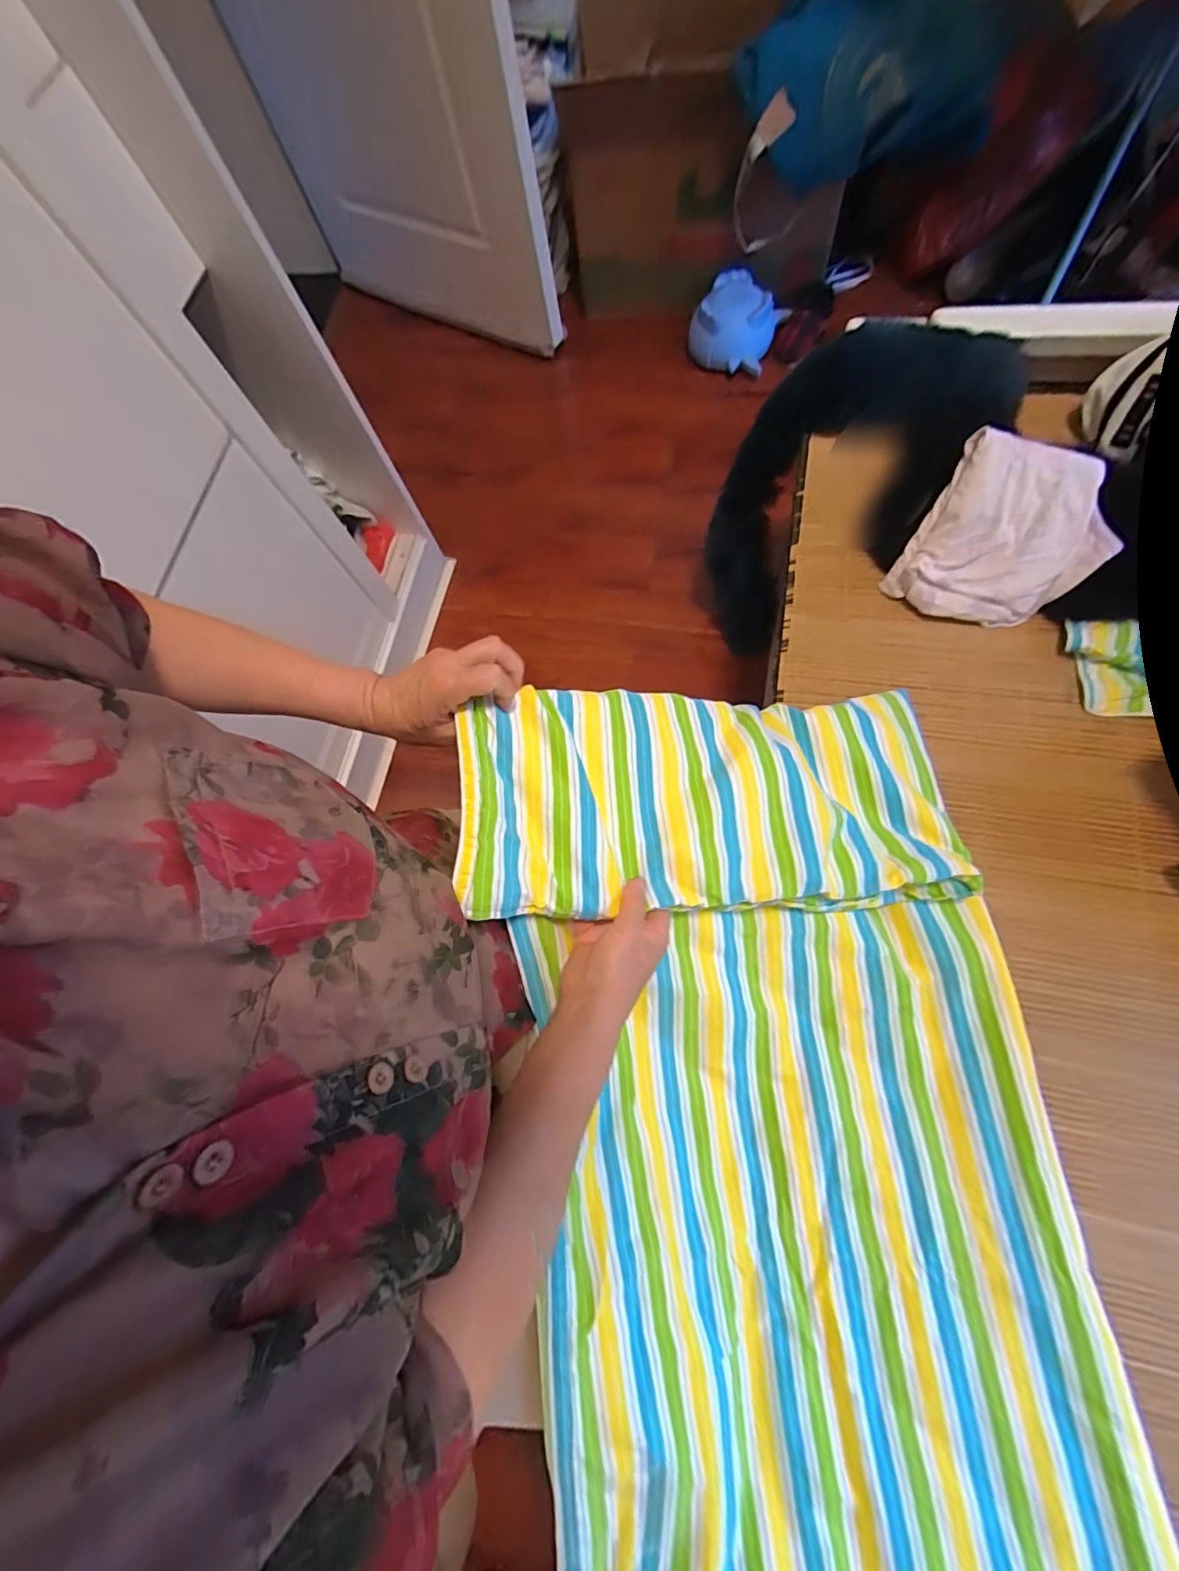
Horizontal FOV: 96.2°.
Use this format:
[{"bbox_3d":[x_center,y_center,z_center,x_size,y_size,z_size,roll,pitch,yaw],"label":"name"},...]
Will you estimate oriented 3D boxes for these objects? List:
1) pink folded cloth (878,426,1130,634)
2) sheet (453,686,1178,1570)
[{"bbox_3d":[0.464,-0.271,0.587,0.175,0.027,0.182,25,117,5],"label":"pink folded cloth"},{"bbox_3d":[0.185,0.433,0.417,0.462,0.151,1.087,-9,80,-1],"label":"sheet"}]

